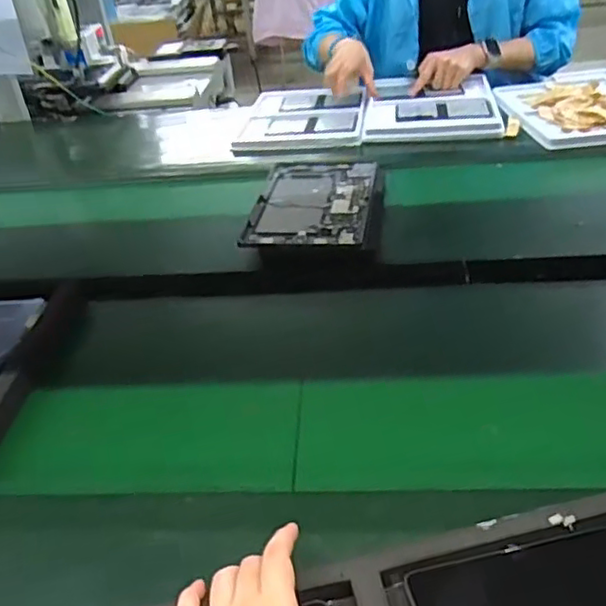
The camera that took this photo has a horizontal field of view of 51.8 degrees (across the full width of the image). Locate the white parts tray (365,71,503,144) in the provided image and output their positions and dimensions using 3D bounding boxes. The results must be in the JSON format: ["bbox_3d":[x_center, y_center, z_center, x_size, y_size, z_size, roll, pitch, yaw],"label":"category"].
[{"bbox_3d":[0.249,-0.389,1.217,0.245,0.026,0.292,1,36,10],"label":"white parts tray"}]

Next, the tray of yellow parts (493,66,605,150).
[{"bbox_3d":[0.520,-0.376,1.170,0.273,0.027,0.355,-3,36,4],"label":"tray of yellow parts"}]

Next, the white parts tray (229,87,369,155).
[{"bbox_3d":[0.006,-0.383,1.265,0.241,0.026,0.331,1,36,10],"label":"white parts tray"}]

